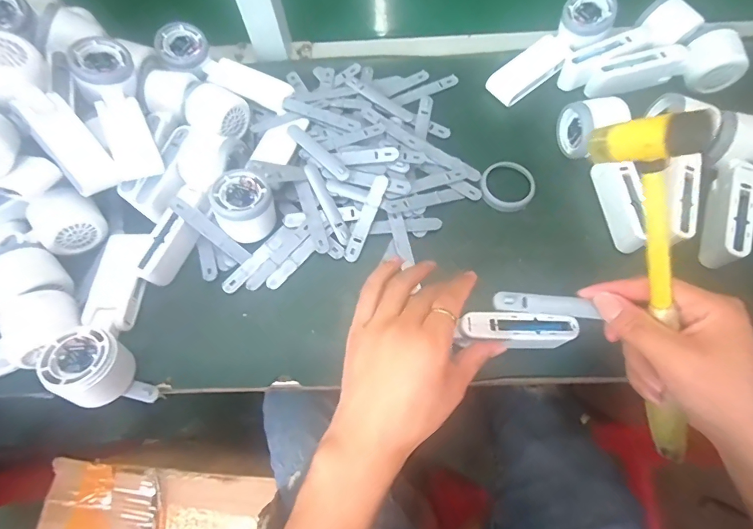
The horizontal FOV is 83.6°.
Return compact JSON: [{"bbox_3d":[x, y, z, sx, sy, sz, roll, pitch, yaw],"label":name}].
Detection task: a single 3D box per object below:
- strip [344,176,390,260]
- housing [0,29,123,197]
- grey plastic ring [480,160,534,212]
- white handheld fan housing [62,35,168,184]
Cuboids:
[{"bbox_3d":[-0.011,-0.049,0.443,0.017,0.004,0.096,21,83,10],"label":"strip"},{"bbox_3d":[-0.321,-0.141,0.410,0.063,0.052,0.169,-40,102,-14],"label":"housing"},{"bbox_3d":[0.143,-0.085,0.463,0.057,0.013,0.060,-1,67,2],"label":"grey plastic ring"},{"bbox_3d":[-0.269,-0.160,0.439,0.061,0.041,0.165,-23,84,-8],"label":"white handheld fan housing"}]

